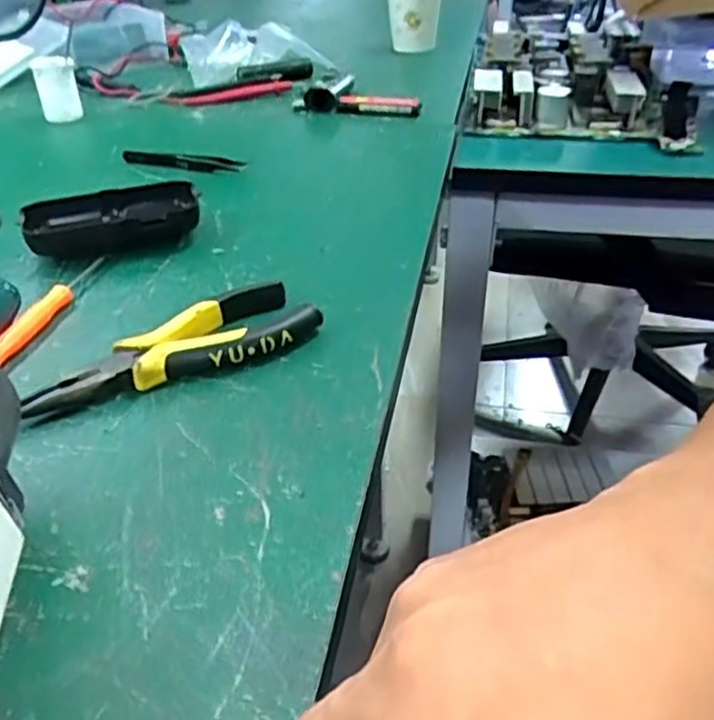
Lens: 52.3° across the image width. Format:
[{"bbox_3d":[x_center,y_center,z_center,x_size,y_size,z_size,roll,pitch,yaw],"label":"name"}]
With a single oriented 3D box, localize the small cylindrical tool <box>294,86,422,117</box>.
[{"bbox_3d":[-0.003,-0.239,0.678,0.124,0.025,0.013,10,37,17],"label":"small cylindrical tool"}]

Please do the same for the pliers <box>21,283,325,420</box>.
[{"bbox_3d":[-0.087,-0.003,0.356,0.140,0.017,0.048,-24,41,-28],"label":"pliers"}]

